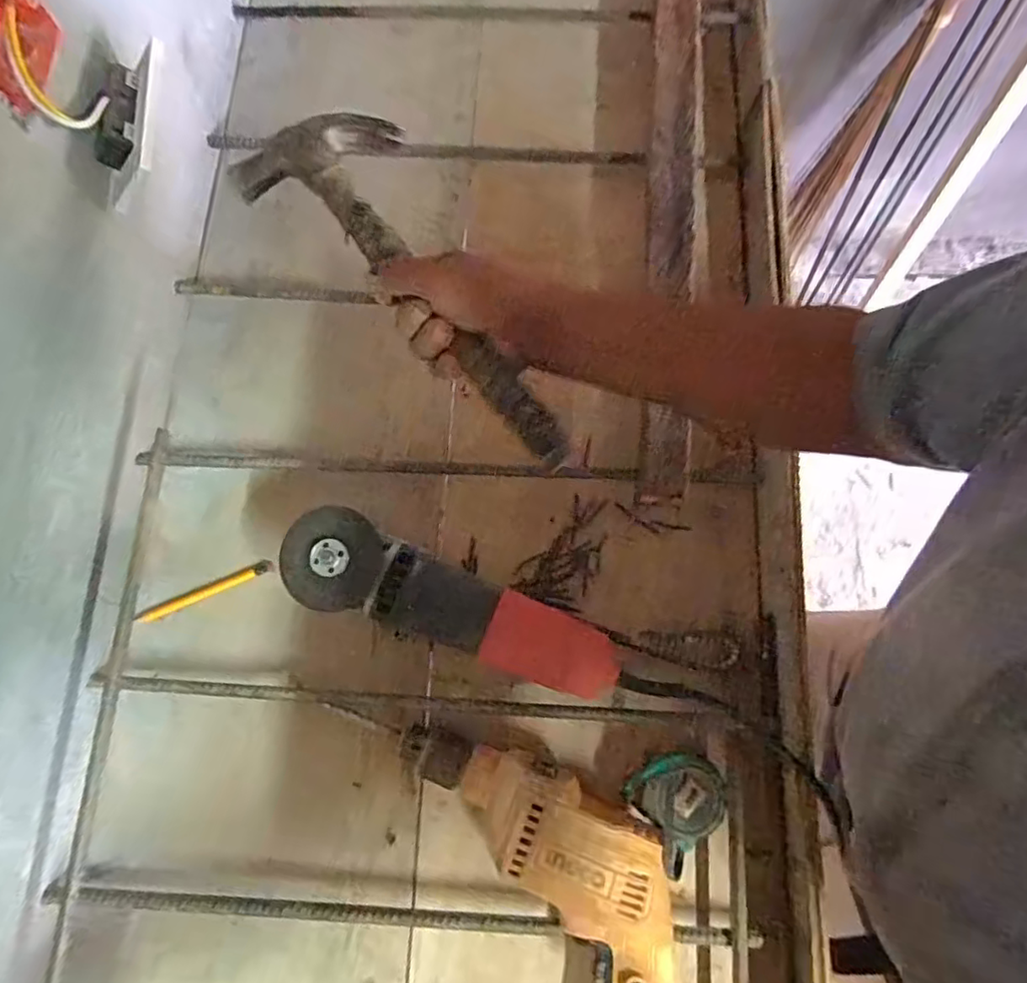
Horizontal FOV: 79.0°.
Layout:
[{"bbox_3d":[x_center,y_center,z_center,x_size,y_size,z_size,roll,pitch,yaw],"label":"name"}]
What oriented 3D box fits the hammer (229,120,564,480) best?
[{"bbox_3d":[-0.069,-0.156,0.455,0.115,0.033,0.334,-37,81,-10],"label":"hammer"}]

